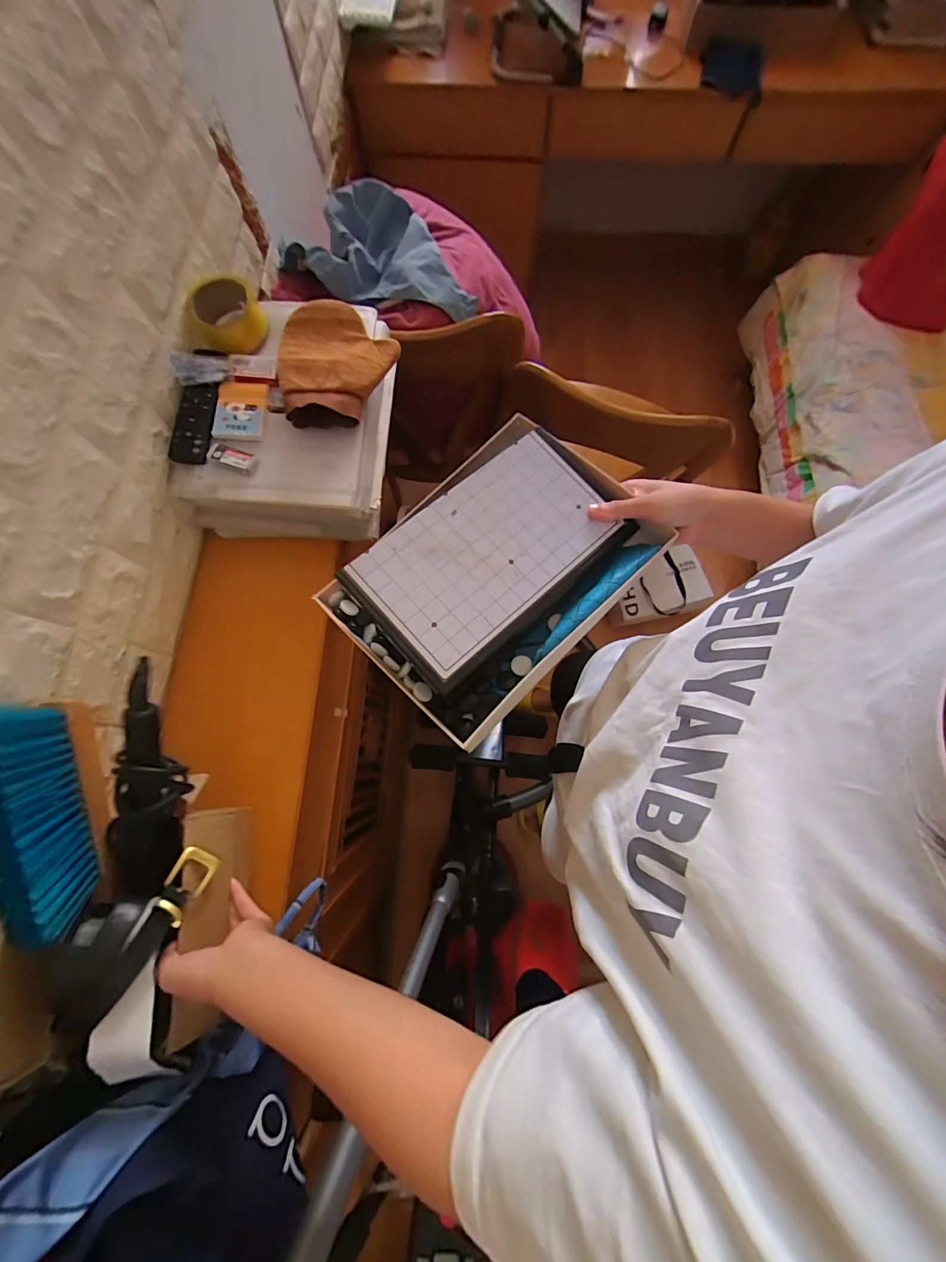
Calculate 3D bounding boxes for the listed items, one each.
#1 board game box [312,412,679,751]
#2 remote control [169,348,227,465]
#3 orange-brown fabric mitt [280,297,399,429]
[{"bbox_3d":[0.021,-0.069,0.433,0.216,0.060,0.299,43,79,13],"label":"board game box"},{"bbox_3d":[-0.369,-0.309,0.590,0.047,0.017,0.181,3,73,3],"label":"remote control"},{"bbox_3d":[-0.191,-0.379,0.607,0.157,0.034,0.204,-1,73,1],"label":"orange-brown fabric mitt"}]

